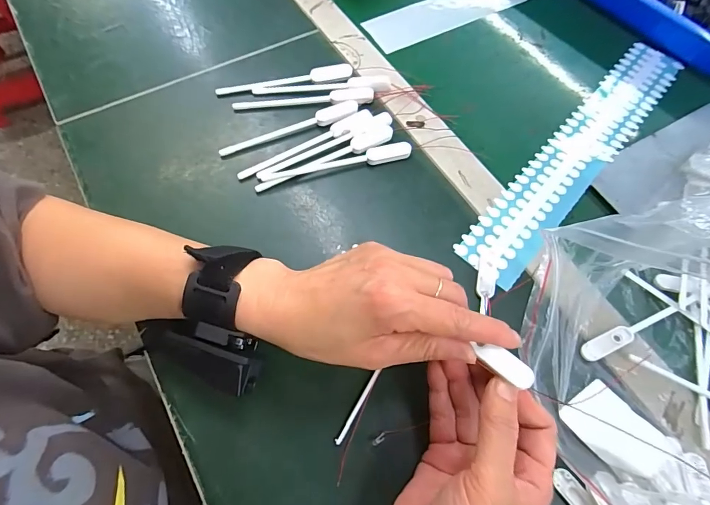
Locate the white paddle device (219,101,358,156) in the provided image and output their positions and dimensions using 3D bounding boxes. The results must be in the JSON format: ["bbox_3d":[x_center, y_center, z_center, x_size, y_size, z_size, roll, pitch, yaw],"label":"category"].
[{"bbox_3d":[-0.063,-0.122,0.400,0.145,0.009,0.021,-24,68,-12],"label":"white paddle device"}]

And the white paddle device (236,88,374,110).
[{"bbox_3d":[-0.054,-0.160,0.419,0.145,0.010,0.017,-3,65,-3],"label":"white paddle device"}]

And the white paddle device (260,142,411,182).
[{"bbox_3d":[-0.016,-0.085,0.381,0.144,0.007,0.015,-13,66,-7],"label":"white paddle device"}]

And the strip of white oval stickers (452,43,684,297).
[{"bbox_3d":[0.231,-0.105,0.411,0.060,0.005,0.390,40,69,16],"label":"strip of white oval stickers"}]

